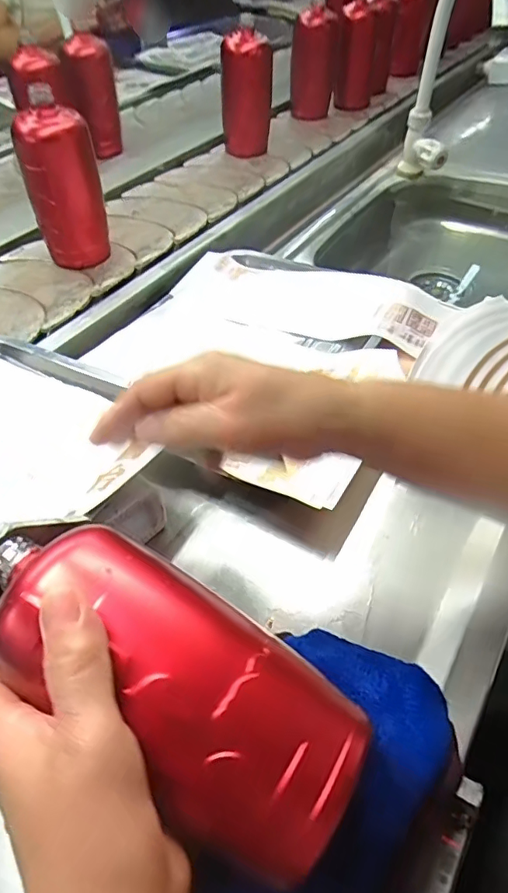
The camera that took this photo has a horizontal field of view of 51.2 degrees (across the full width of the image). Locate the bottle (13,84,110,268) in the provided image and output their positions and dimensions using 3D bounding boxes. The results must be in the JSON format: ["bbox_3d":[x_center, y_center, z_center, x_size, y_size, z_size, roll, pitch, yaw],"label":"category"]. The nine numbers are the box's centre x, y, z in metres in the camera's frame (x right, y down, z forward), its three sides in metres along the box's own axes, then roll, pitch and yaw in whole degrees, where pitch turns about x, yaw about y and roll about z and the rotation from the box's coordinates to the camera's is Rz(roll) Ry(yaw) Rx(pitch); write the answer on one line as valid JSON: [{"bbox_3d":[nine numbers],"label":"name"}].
[{"bbox_3d":[-0.226,-0.312,0.633,0.068,0.181,0.057,18,52,19],"label":"bottle"}]

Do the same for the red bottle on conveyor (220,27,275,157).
[{"bbox_3d":[-0.014,-0.600,0.911,0.082,0.175,0.099,-5,48,-1],"label":"red bottle on conveyor"}]

